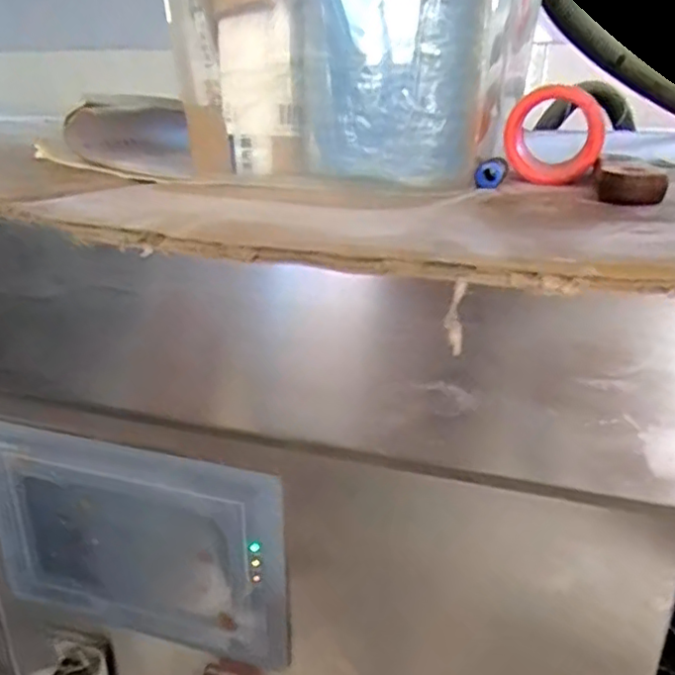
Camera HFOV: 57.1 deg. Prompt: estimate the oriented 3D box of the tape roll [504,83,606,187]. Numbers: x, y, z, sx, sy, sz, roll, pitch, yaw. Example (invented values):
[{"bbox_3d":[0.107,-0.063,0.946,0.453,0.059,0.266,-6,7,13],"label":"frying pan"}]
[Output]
[{"bbox_3d":[0.126,-0.117,0.358,0.052,0.053,0.018,14,25,28],"label":"tape roll"}]

